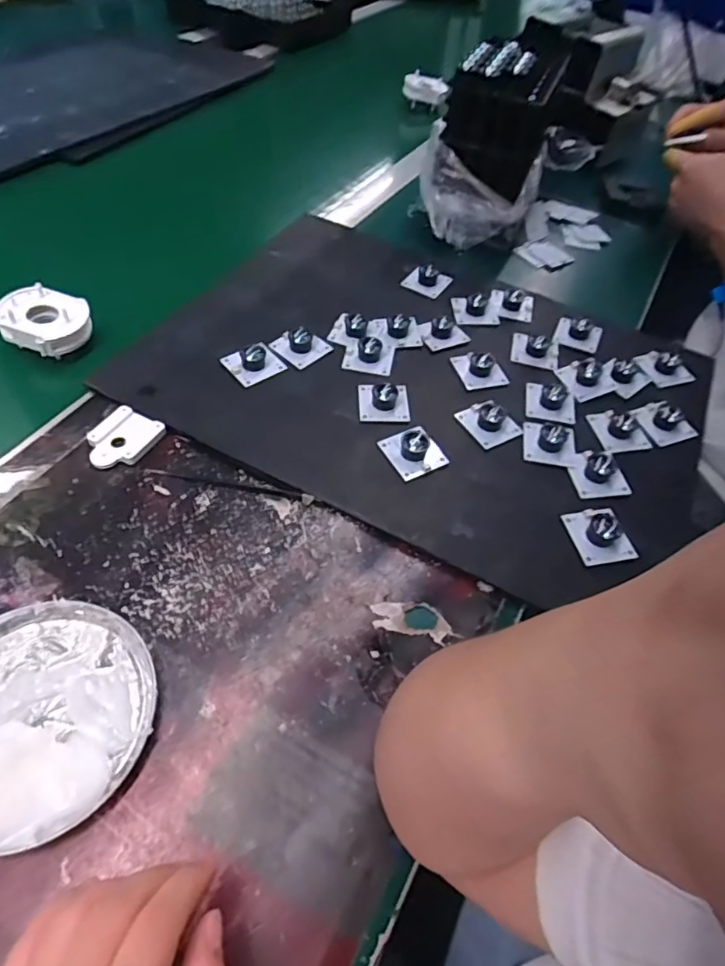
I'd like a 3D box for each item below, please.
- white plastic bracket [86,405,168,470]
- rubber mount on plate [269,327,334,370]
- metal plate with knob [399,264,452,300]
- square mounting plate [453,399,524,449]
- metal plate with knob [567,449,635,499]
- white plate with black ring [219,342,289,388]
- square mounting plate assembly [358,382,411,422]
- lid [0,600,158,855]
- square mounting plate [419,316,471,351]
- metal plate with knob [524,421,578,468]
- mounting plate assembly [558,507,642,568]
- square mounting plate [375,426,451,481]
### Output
[{"bbox_3d":[-0.189,-0.034,0.433,0.047,0.010,0.054,26,54,14],"label":"white plastic bracket"},{"bbox_3d":[-0.058,-0.131,0.511,0.046,0.018,0.042,37,57,21],"label":"rubber mount on plate"},{"bbox_3d":[0.069,-0.220,0.594,0.044,0.015,0.038,28,54,15],"label":"metal plate with knob"},{"bbox_3d":[0.111,-0.055,0.471,0.047,0.018,0.046,-17,56,-19],"label":"square mounting plate"},{"bbox_3d":[0.190,-0.009,0.447,0.040,0.011,0.042,3,52,-4],"label":"metal plate with knob"},{"bbox_3d":[-0.096,-0.109,0.491,0.044,0.017,0.041,-33,62,-27],"label":"white plate with black ring"},{"bbox_3d":[0.019,-0.072,0.473,0.042,0.017,0.039,0,52,-6],"label":"square mounting plate assembly"},{"bbox_3d":[-0.185,0.126,0.304,0.127,0.023,0.125,3,52,-4],"label":"lid"},{"bbox_3d":[0.079,-0.151,0.540,0.045,0.016,0.034,-20,57,-20],"label":"square mounting plate"},{"bbox_3d":[0.159,-0.038,0.464,0.042,0.018,0.048,10,52,1],"label":"metal plate with knob"},{"bbox_3d":[0.177,0.038,0.411,0.039,0.016,0.046,-6,53,-10],"label":"mounting plate assembly"},{"bbox_3d":[0.042,-0.027,0.442,0.041,0.017,0.042,-22,57,-21],"label":"square mounting plate"}]

